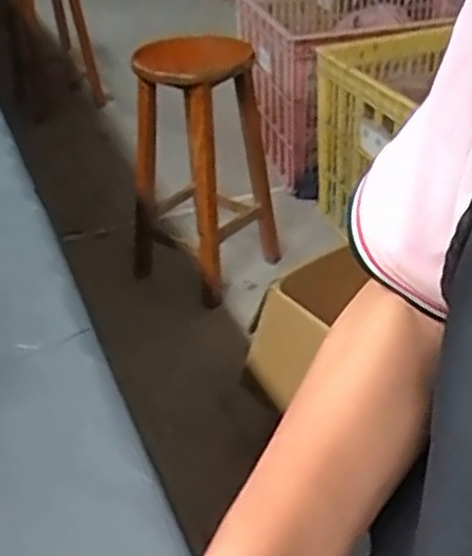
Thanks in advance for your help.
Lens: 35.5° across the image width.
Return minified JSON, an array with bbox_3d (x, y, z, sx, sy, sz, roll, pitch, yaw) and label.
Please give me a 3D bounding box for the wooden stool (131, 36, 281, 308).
[{"bbox_3d":[-0.073,-0.277,1.810,0.287,0.632,0.350,6,36,11],"label":"wooden stool"}]

